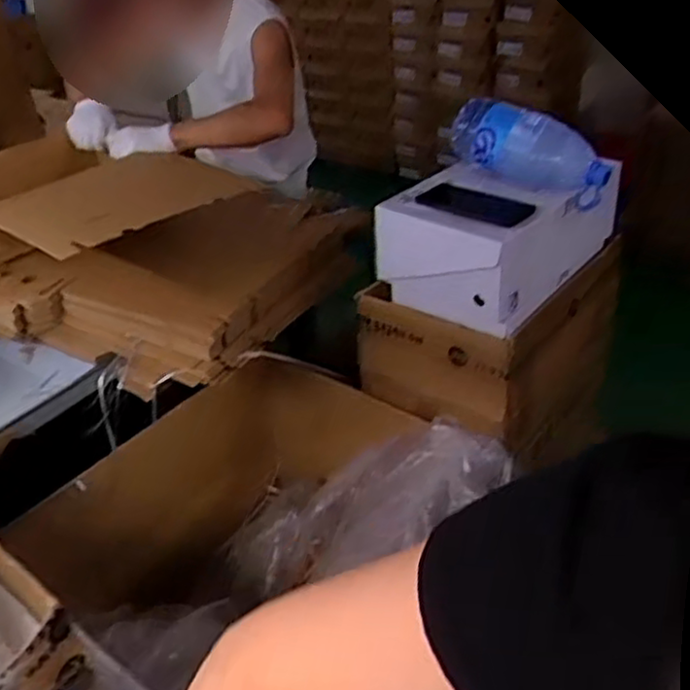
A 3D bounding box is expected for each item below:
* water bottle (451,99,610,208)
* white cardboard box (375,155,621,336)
[{"bbox_3d":[0.275,-0.297,1.071,0.246,0.088,0.091,29,45,16],"label":"water bottle"},{"bbox_3d":[0.227,-0.165,1.075,0.316,0.152,0.204,-32,45,-33],"label":"white cardboard box"}]

